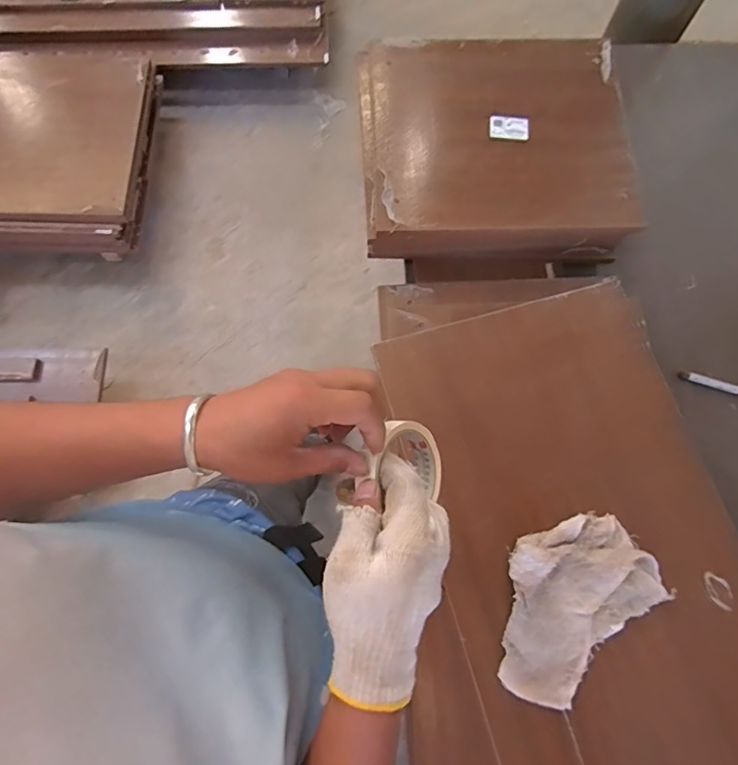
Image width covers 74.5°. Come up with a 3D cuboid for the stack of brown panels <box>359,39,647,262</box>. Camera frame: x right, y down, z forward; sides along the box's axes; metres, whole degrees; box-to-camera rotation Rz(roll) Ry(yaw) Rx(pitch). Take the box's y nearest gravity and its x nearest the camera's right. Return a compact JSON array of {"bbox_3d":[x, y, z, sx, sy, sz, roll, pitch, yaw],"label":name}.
[{"bbox_3d":[0.200,-0.392,0.814,0.421,0.096,0.375,-3,74,-1],"label":"stack of brown panels"}]

